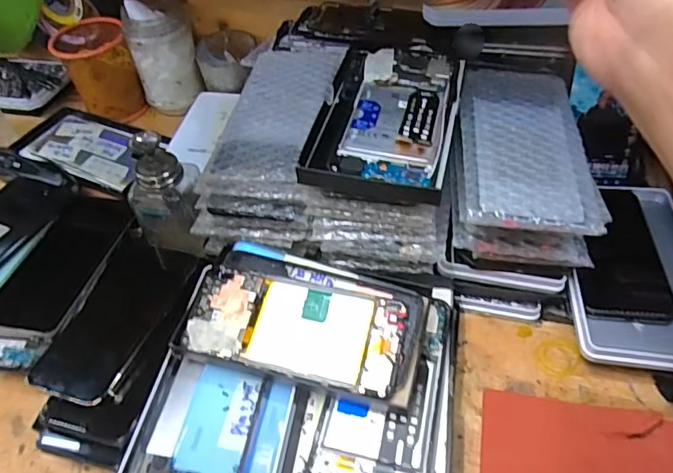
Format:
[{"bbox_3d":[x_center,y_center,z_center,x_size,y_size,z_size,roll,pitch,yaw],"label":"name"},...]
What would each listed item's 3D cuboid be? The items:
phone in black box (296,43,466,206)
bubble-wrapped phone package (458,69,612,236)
[{"bbox_3d":[0.040,-0.094,0.384,0.099,0.022,0.156,9,53,11],"label":"phone in black box"},{"bbox_3d":[0.147,-0.074,0.392,0.101,0.014,0.173,3,49,7],"label":"bubble-wrapped phone package"}]

